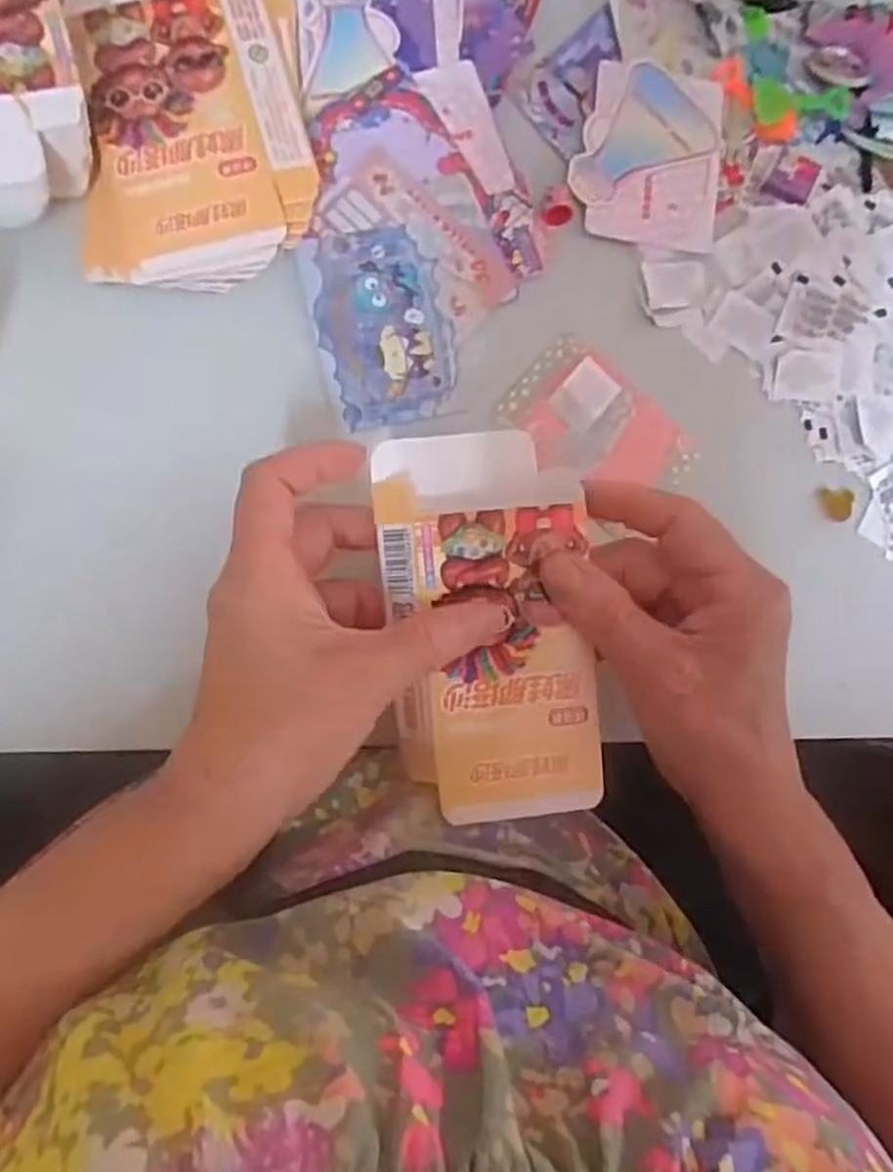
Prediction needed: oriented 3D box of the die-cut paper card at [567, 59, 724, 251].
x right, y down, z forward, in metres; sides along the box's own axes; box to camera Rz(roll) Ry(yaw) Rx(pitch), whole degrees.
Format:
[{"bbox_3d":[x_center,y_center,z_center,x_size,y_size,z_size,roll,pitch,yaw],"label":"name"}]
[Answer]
[{"bbox_3d":[0.097,-0.208,0.372,0.070,0.005,0.088,6,86,-8],"label":"die-cut paper card"}]

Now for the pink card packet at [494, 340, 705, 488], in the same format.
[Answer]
[{"bbox_3d":[0.071,-0.072,0.357,0.085,0.005,0.058,40,82,-4],"label":"pink card packet"}]

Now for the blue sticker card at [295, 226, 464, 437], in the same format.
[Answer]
[{"bbox_3d":[-0.027,-0.116,0.344,0.058,0.004,0.085,-14,88,-9],"label":"blue sticker card"}]

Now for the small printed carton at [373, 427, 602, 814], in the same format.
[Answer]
[{"bbox_3d":[0.017,0.016,0.296,0.079,0.021,0.149,-11,93,-9],"label":"small printed carton"}]

